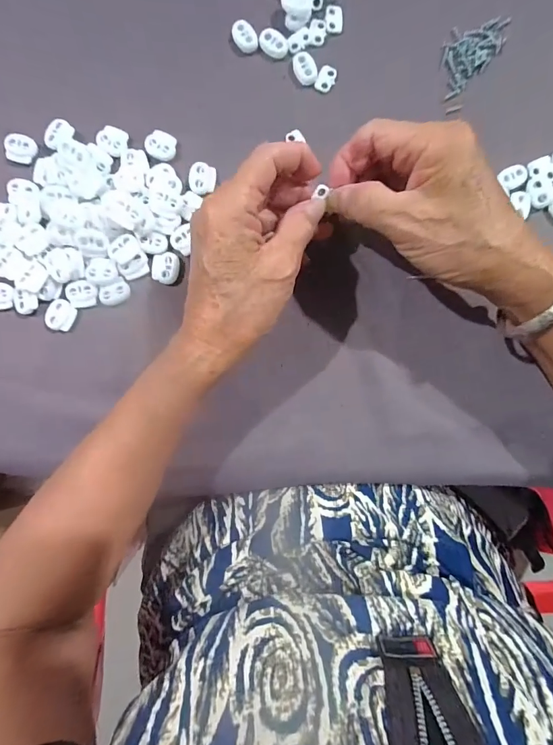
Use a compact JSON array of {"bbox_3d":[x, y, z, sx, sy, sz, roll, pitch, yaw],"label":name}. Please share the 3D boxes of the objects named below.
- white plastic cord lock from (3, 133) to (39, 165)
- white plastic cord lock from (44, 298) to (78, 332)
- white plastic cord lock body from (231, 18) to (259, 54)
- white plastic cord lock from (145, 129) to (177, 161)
[{"bbox_3d":[-0.185,-0.161,0.274,0.019,0.008,0.020,20,88,0],"label":"white plastic cord lock"},{"bbox_3d":[-0.155,-0.041,0.272,0.018,0.006,0.021,30,89,0],"label":"white plastic cord lock"},{"bbox_3d":[-0.023,-0.243,0.275,0.016,0.004,0.023,-28,89,-1],"label":"white plastic cord lock body"},{"bbox_3d":[-0.083,-0.164,0.274,0.021,0.004,0.020,27,89,0],"label":"white plastic cord lock"}]

